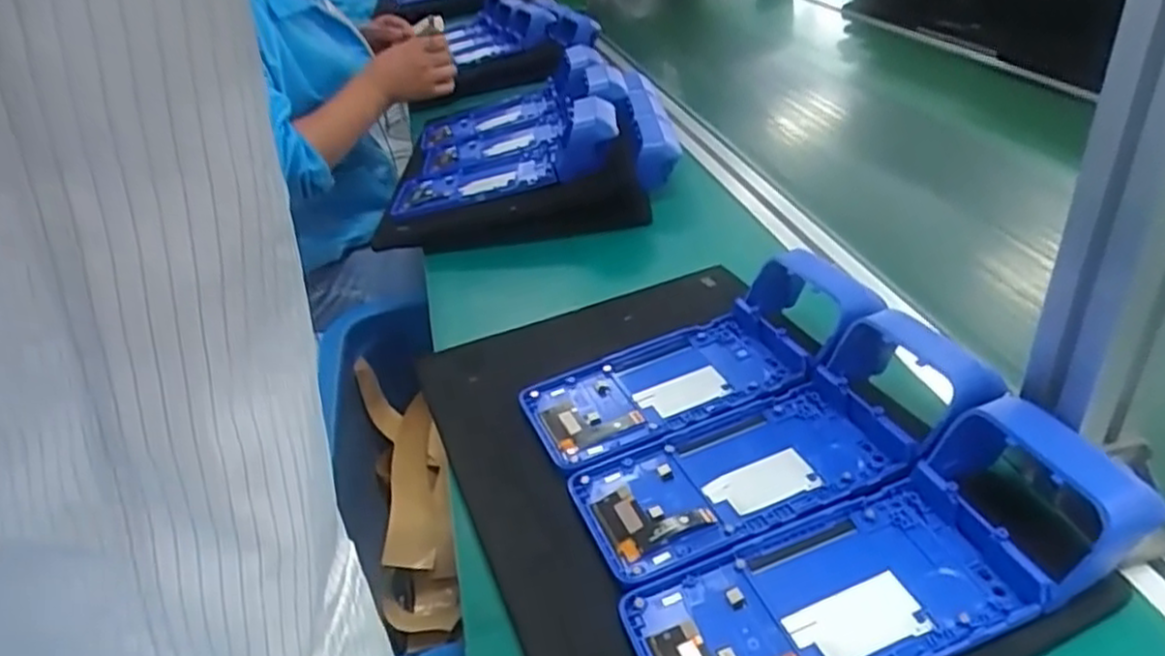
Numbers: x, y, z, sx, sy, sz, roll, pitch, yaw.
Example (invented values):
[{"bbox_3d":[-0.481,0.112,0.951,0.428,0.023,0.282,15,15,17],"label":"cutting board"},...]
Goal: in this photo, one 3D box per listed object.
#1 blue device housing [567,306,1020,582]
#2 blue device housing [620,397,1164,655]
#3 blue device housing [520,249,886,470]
[{"bbox_3d":[0.103,0.056,0.387,0.216,0.040,0.092,-19,35,-13],"label":"blue device housing"},{"bbox_3d":[0.131,0.100,0.321,0.224,0.041,0.085,-18,35,-11],"label":"blue device housing"},{"bbox_3d":[0.072,0.014,0.461,0.218,0.045,0.088,-19,35,-13],"label":"blue device housing"}]

